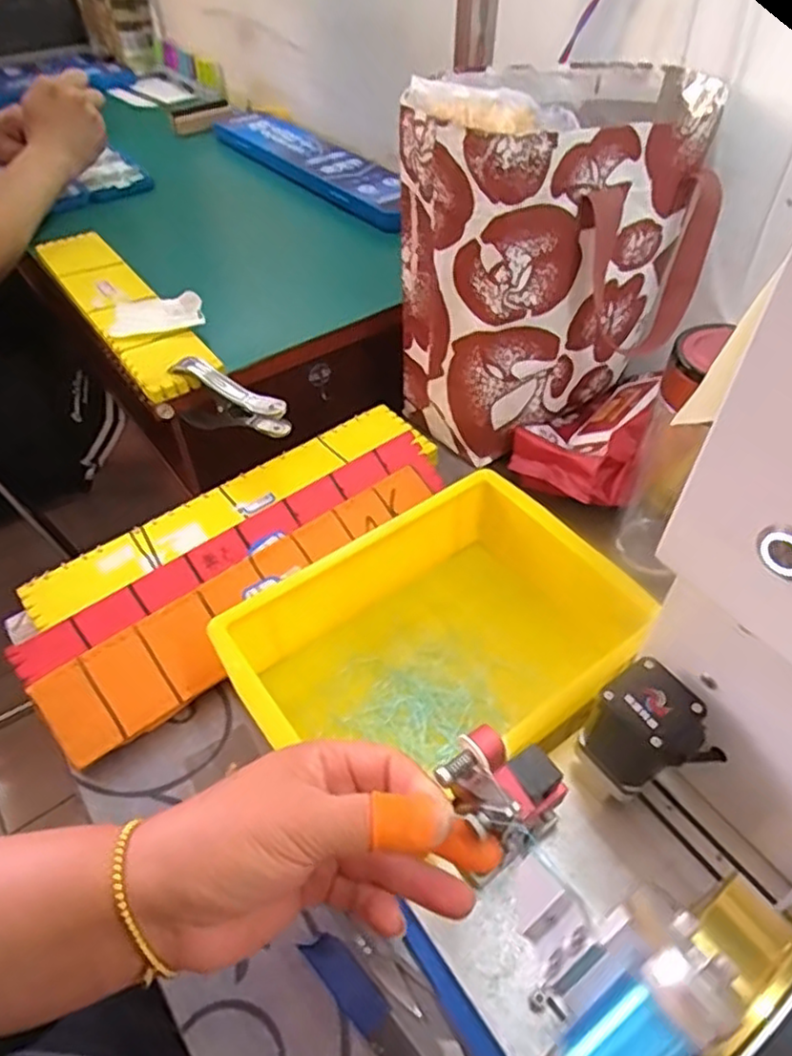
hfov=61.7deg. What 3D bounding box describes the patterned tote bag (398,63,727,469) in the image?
[{"bbox_3d":[0.125,-0.215,0.550,0.208,0.286,0.123,-17,49,-14],"label":"patterned tote bag"}]

